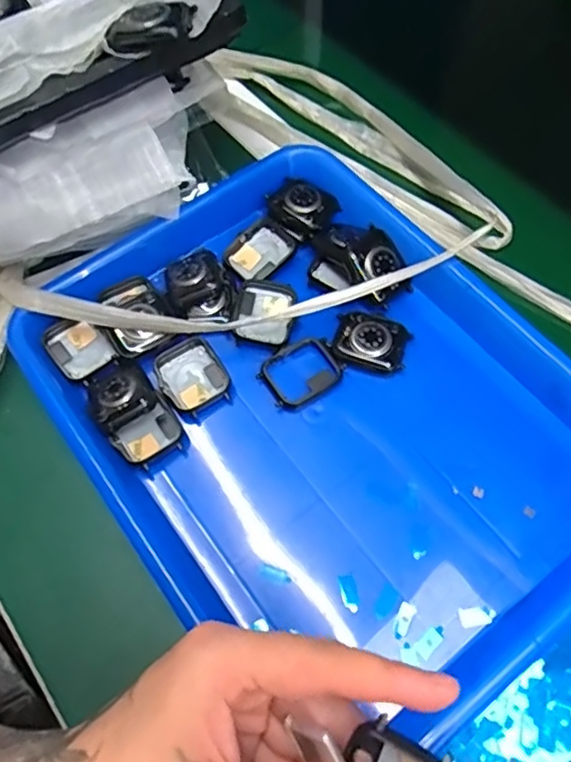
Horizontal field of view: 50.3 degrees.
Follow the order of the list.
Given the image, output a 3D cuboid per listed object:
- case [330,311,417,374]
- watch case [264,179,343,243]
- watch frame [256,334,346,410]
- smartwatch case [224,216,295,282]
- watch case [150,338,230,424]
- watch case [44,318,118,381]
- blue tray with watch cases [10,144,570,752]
[{"bbox_3d":[0.052,-0.024,0.373,0.044,0.008,0.035,15,66,10],"label":"case"},{"bbox_3d":[0.011,-0.121,0.419,0.038,0.016,0.046,-42,69,-16],"label":"watch case"},{"bbox_3d":[0.010,-0.006,0.368,0.047,0.008,0.037,-32,67,-12],"label":"watch frame"},{"bbox_3d":[-0.016,-0.086,0.411,0.044,0.014,0.036,-41,69,-15],"label":"smartwatch case"},{"bbox_3d":[-0.056,-0.001,0.369,0.038,0.008,0.046,-31,67,-11],"label":"watch case"},{"bbox_3d":[-0.129,-0.021,0.383,0.035,0.018,0.042,-36,68,-13],"label":"watch case"},{"bbox_3d":[0.020,0.014,0.352,0.252,0.027,0.322,-34,67,-12],"label":"blue tray with watch cases"}]

